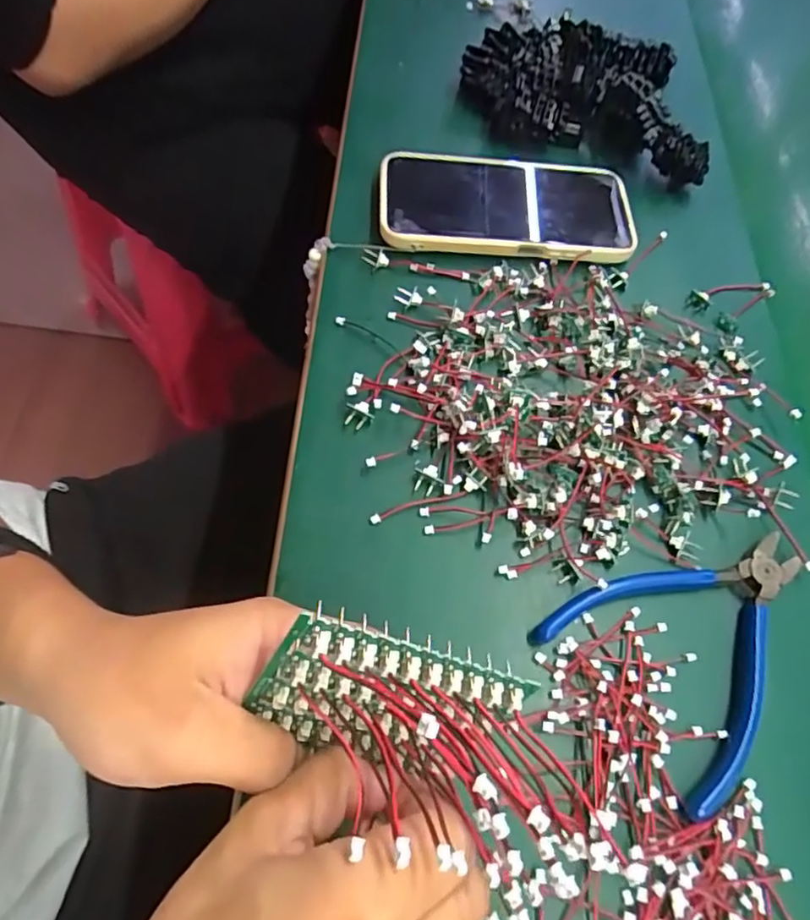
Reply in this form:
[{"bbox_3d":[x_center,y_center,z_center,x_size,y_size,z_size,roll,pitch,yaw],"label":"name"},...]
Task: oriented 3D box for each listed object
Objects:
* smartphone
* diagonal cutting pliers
[{"bbox_3d":[0.069,-0.172,0.400,0.170,0.011,0.083,1,63,-3],"label":"smartphone"},{"bbox_3d":[0.146,0.082,0.294,0.136,0.011,0.103,-35,70,-19],"label":"diagonal cutting pliers"}]

